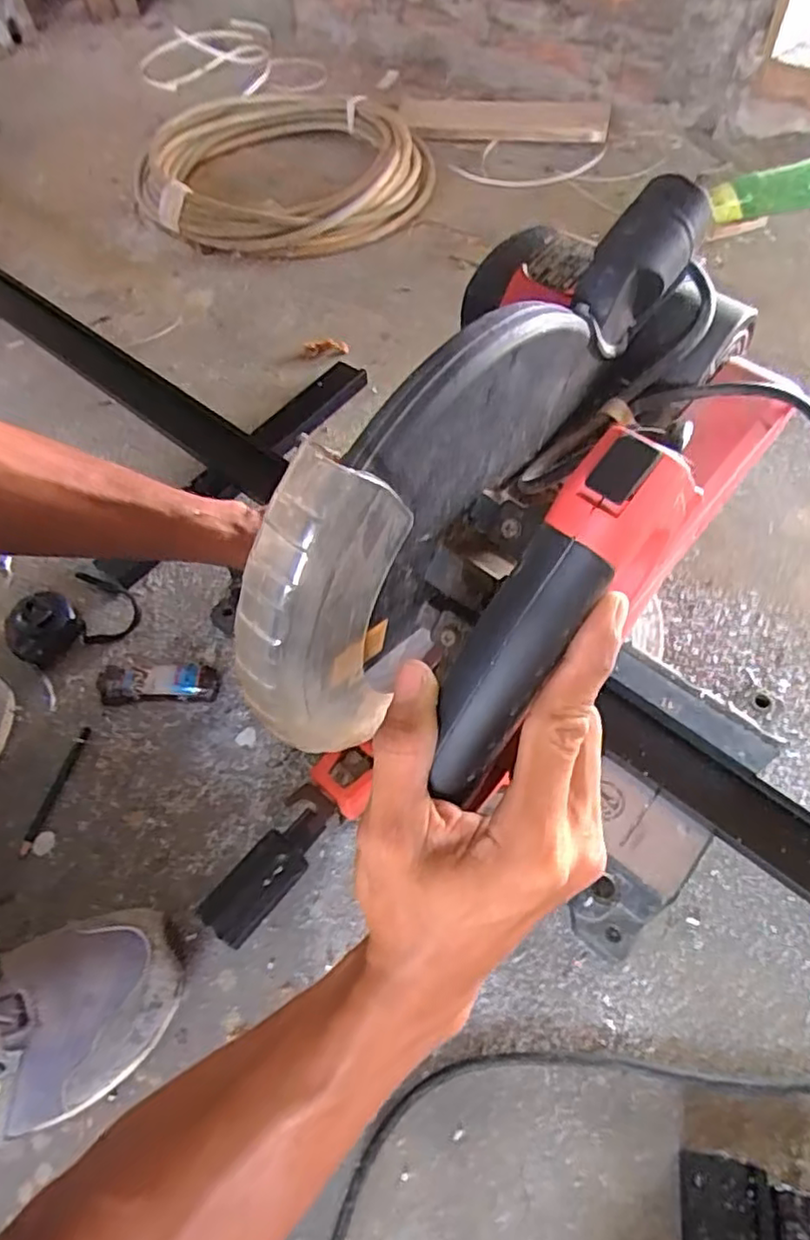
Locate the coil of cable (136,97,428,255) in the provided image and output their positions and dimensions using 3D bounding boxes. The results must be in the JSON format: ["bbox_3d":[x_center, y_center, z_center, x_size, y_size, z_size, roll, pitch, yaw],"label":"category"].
[{"bbox_3d":[-0.193,-0.732,1.033,0.452,0.062,0.442,-2,59,3],"label":"coil of cable"}]

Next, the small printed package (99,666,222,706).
[{"bbox_3d":[-0.222,0.058,0.582,0.104,0.018,0.033,-2,59,3],"label":"small printed package"}]

